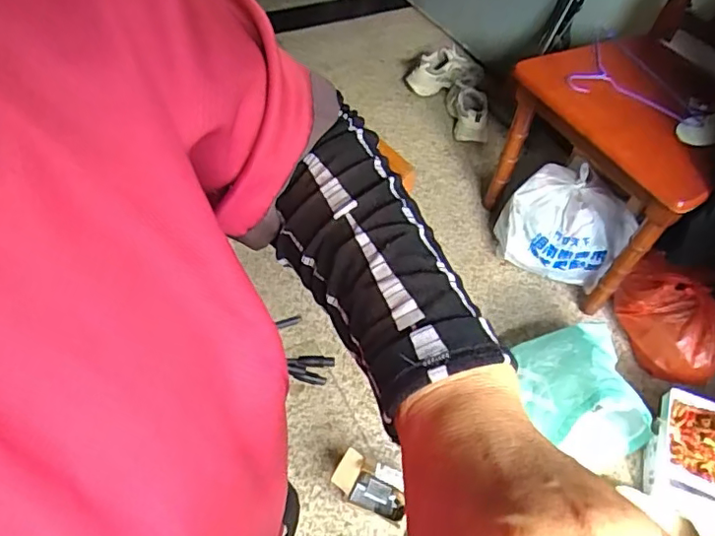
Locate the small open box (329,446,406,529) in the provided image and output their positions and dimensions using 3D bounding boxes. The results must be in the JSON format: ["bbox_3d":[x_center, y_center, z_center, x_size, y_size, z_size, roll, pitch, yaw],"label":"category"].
[{"bbox_3d":[0.028,0.410,1.065,0.141,0.073,0.077,25,54,16],"label":"small open box"}]

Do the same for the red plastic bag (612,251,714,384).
[{"bbox_3d":[0.675,0.119,1.243,0.143,0.172,0.256,-24,56,-22],"label":"red plastic bag"}]

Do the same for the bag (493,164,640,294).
[{"bbox_3d":[0.491,-0.088,1.388,0.289,0.207,0.194,22,53,13],"label":"bag"}]

